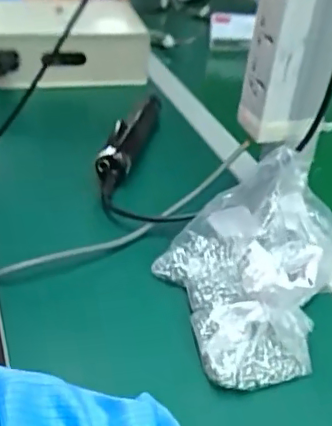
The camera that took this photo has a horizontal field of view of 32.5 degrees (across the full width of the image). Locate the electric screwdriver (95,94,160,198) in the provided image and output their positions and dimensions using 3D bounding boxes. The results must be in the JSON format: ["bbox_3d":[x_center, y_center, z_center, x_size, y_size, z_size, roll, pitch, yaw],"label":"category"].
[{"bbox_3d":[-0.047,-0.088,0.704,0.042,0.042,0.177,11,35,8],"label":"electric screwdriver"}]

